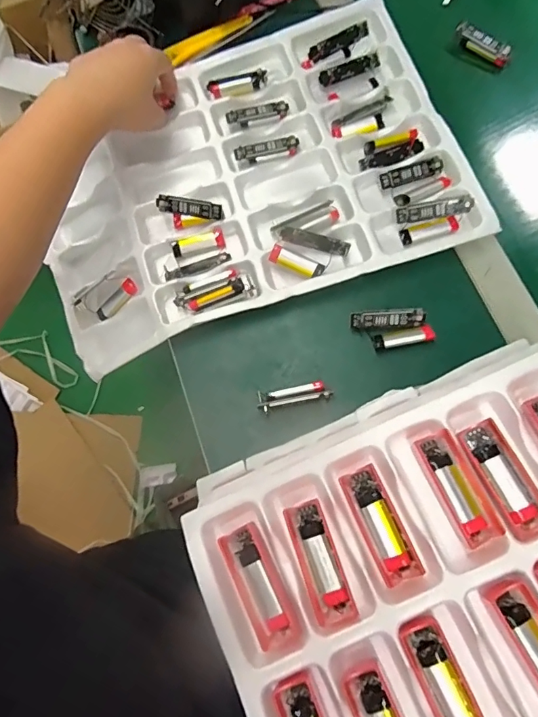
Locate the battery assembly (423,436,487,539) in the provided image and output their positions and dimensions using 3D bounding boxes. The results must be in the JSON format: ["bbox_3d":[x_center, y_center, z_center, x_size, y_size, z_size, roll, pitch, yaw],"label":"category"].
[{"bbox_3d":[0.133,0.092,0.334,0.018,0.015,0.069,-22,72,-1],"label":"battery assembly"}]

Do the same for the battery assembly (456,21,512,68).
[{"bbox_3d":[0.242,-0.354,0.520,0.067,0.022,0.014,40,81,16],"label":"battery assembly"}]

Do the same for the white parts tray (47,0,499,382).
[{"bbox_3d":[-0.040,-0.197,0.494,0.453,0.044,0.325,-19,73,4],"label":"white parts tray"}]

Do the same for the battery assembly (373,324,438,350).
[{"bbox_3d":[0.126,-0.019,0.427,0.052,0.014,0.017,-9,72,4],"label":"battery assembly"}]

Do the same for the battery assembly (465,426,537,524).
[{"bbox_3d":[0.165,0.082,0.331,0.019,0.013,0.068,-23,72,-1],"label":"battery assembly"}]

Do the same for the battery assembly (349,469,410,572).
[{"bbox_3d":[0.079,0.115,0.330,0.018,0.012,0.069,-21,72,0],"label":"battery assembly"}]

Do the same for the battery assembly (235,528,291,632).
[{"bbox_3d":[-0.006,0.157,0.324,0.014,0.006,0.068,-27,72,-2],"label":"battery assembly"}]

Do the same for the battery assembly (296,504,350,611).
[{"bbox_3d":[0.037,0.141,0.326,0.018,0.010,0.069,-20,72,0],"label":"battery assembly"}]

